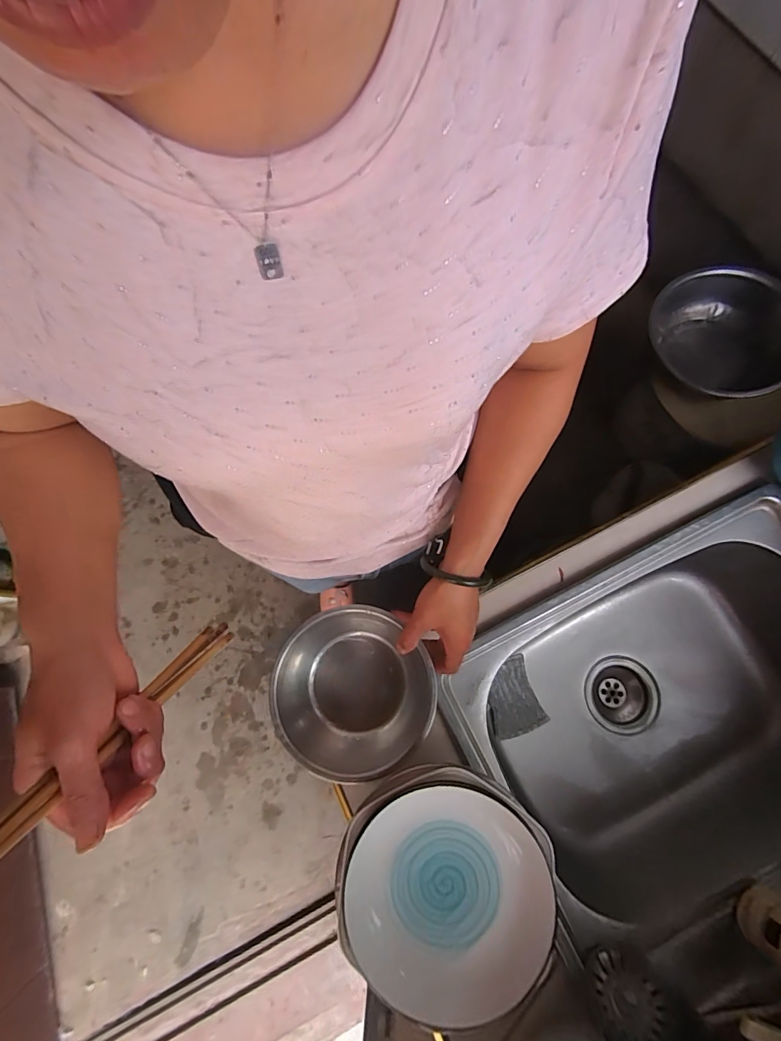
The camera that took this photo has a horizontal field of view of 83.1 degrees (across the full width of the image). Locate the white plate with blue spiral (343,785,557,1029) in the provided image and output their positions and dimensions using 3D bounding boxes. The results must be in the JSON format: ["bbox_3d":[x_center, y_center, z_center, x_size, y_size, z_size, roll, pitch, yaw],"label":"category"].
[{"bbox_3d":[0.050,0.328,0.388,0.170,0.027,0.163,0,76,1],"label":"white plate with blue spiral"}]

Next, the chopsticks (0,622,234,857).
[{"bbox_3d":[-0.184,0.140,0.310,0.019,0.253,0.016,20,110,6],"label":"chopsticks"}]

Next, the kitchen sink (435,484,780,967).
[{"bbox_3d":[0.362,0.253,0.590,0.497,0.197,0.385,-26,77,-5],"label":"kitchen sink"}]

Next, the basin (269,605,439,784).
[{"bbox_3d":[-0.038,0.188,0.503,0.166,0.089,0.162,0,76,1],"label":"basin"}]

